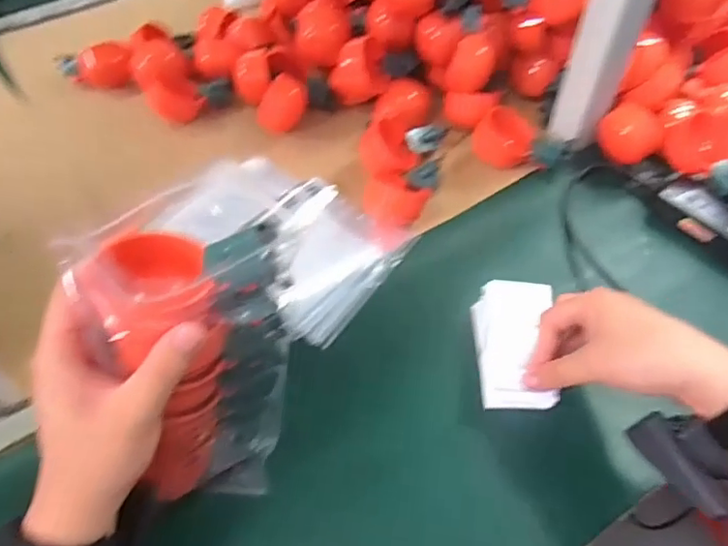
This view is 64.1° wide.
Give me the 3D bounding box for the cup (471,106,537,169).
[{"bbox_3d":[0.155,-0.147,0.641,0.064,0.059,0.063,-1,54,1],"label":"cup"}]

